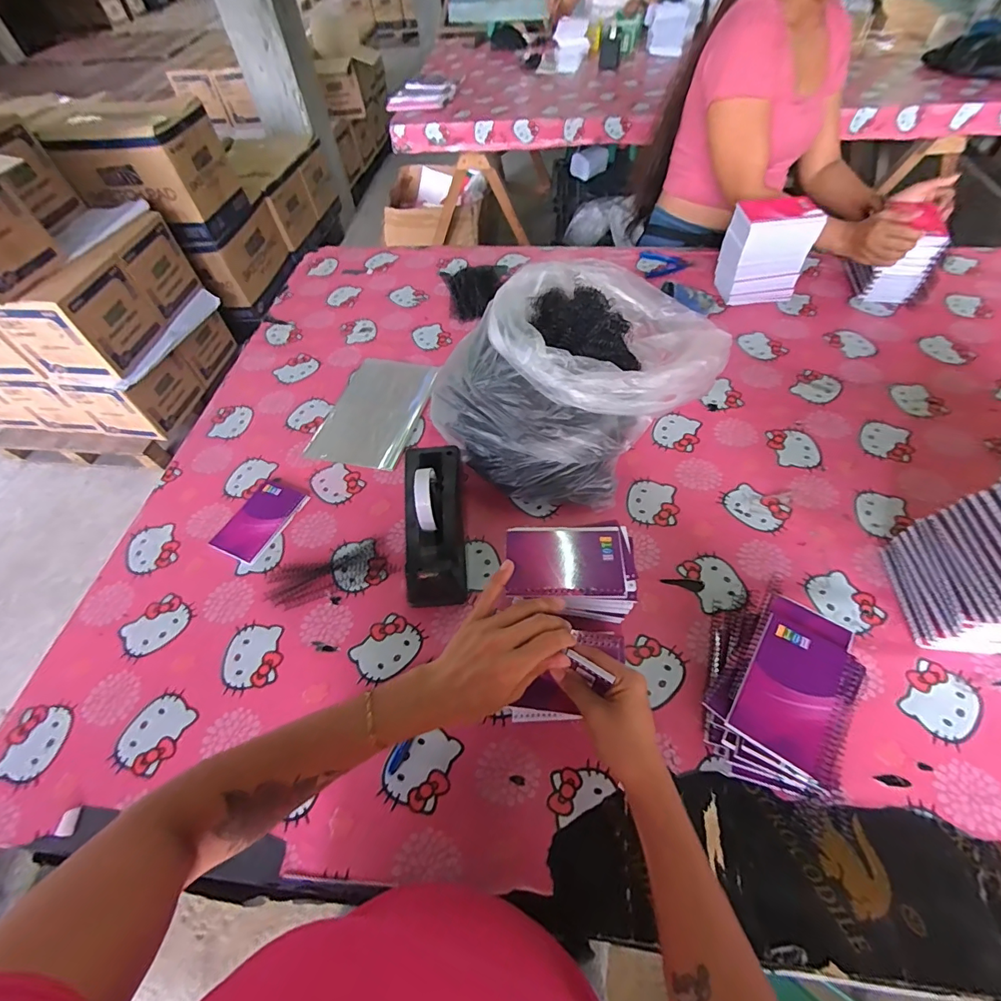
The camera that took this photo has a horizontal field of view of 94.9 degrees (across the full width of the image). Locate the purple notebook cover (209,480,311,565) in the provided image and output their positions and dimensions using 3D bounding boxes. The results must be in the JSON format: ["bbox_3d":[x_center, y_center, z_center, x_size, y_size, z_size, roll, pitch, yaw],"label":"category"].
[{"bbox_3d":[-0.362,0.029,0.694,0.089,0.004,0.128,20,59,18],"label":"purple notebook cover"}]

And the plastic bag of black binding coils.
[{"bbox_3d":[0.121,-0.181,0.692,0.398,0.220,0.281,-38,62,-20],"label":"plastic bag of black binding coils"}]

